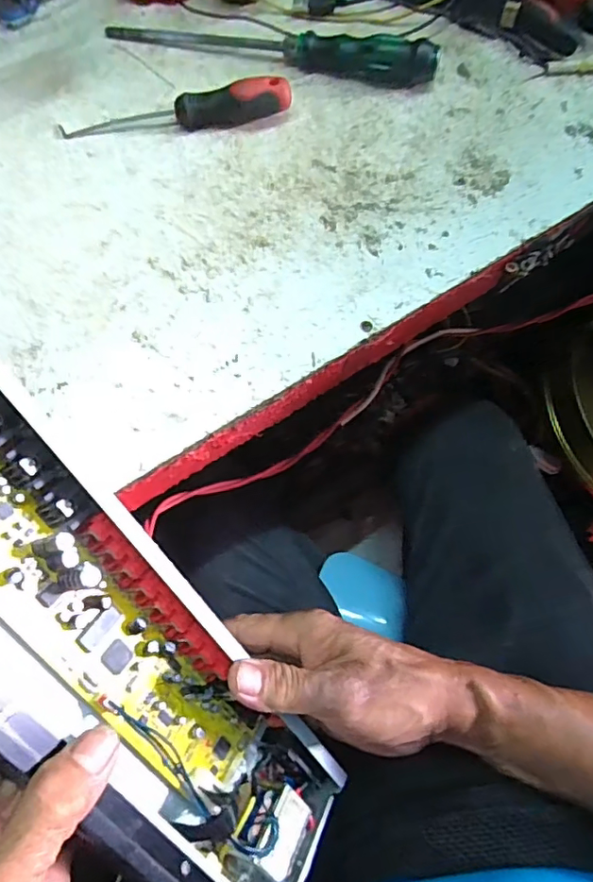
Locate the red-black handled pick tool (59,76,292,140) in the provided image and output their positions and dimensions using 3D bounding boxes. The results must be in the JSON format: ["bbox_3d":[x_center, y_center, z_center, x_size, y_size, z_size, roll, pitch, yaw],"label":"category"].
[{"bbox_3d":[-0.083,-0.228,0.365,0.156,0.024,0.020,-3,75,1],"label":"red-black handled pick tool"}]

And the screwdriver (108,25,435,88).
[{"bbox_3d":[-0.020,-0.289,0.385,0.242,0.025,0.030,13,75,5],"label":"screwdriver"}]

